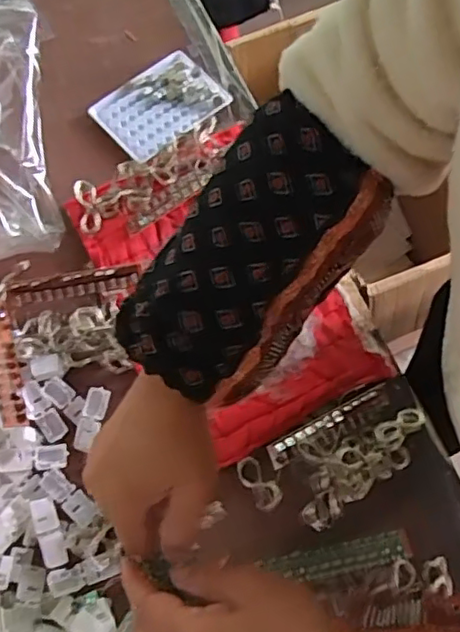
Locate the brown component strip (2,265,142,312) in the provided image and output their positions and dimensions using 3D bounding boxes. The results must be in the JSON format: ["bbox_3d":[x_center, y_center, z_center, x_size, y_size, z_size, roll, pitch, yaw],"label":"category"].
[{"bbox_3d":[-0.147,-0.028,0.567,0.123,0.010,0.023,-10,82,2],"label":"brown component strip"}]

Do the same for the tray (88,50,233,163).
[{"bbox_3d":[-0.075,-0.231,0.666,0.131,0.006,0.095,-37,73,-14],"label":"tray"}]

